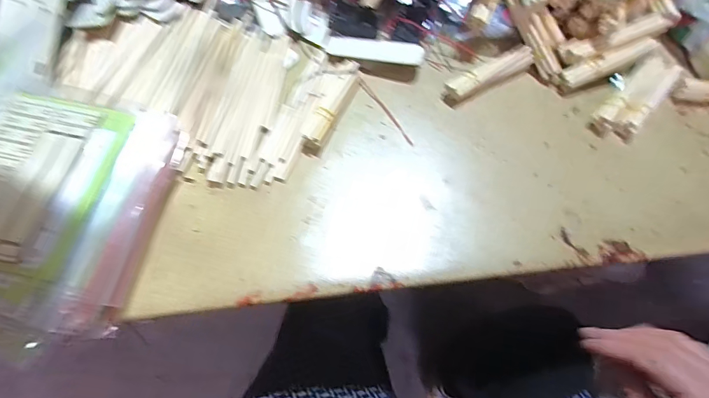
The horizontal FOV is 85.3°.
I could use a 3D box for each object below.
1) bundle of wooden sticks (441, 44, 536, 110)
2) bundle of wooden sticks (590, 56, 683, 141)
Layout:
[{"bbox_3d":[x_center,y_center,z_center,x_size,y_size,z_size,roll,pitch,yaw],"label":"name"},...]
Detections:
[{"bbox_3d":[0.143,-0.132,0.410,0.106,0.022,0.023,-27,70,-13],"label":"bundle of wooden sticks"},{"bbox_3d":[0.300,-0.107,0.409,0.117,0.029,0.040,-42,75,-18],"label":"bundle of wooden sticks"}]

